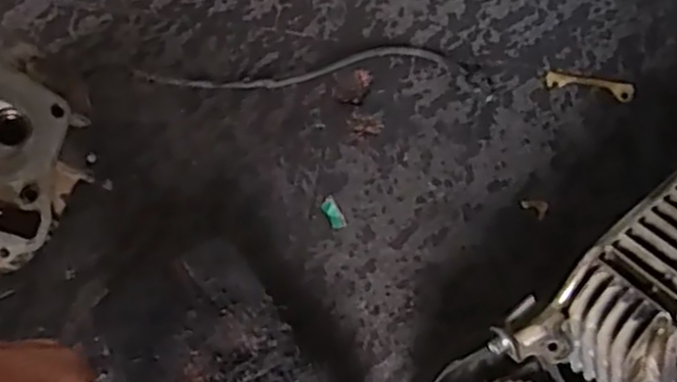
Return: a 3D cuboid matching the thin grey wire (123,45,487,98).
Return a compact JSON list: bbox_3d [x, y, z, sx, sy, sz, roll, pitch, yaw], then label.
[{"bbox_3d":[-0.017,-0.107,0.605,0.290,0.018,0.052,1,63,-2],"label":"thin grey wire"}]

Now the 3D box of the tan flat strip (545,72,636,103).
[{"bbox_3d":[0.214,-0.090,0.613,0.074,0.005,0.020,11,64,3],"label":"tan flat strip"}]

